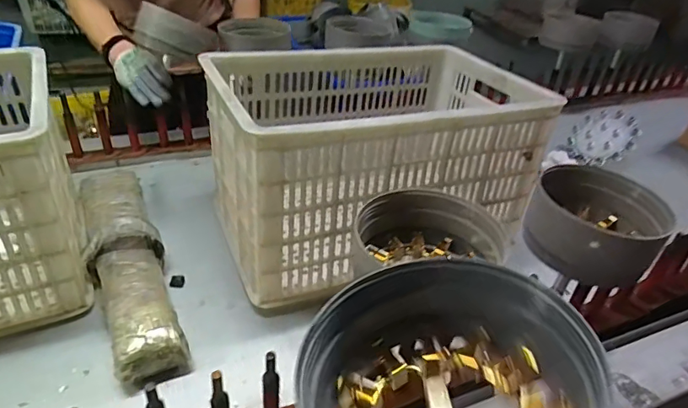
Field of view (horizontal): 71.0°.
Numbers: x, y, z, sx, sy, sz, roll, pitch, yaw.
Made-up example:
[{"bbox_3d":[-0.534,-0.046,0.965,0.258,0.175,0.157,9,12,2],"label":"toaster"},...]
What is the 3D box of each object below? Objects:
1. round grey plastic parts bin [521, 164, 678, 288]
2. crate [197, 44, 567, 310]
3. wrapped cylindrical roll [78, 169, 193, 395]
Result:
[{"bbox_3d":[0.281,0.019,0.537,0.132,0.070,0.154,20,37,26],"label":"round grey plastic parts bin"},{"bbox_3d":[0.046,-0.092,0.777,0.475,0.252,0.303,-12,35,-22],"label":"crate"},{"bbox_3d":[-0.315,0.065,0.689,0.092,0.087,0.419,-15,36,-25],"label":"wrapped cylindrical roll"}]

